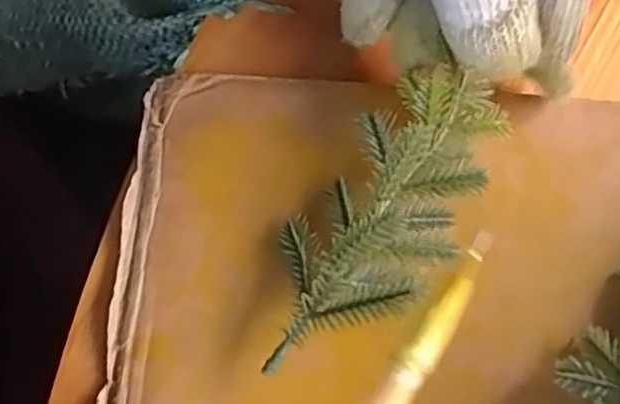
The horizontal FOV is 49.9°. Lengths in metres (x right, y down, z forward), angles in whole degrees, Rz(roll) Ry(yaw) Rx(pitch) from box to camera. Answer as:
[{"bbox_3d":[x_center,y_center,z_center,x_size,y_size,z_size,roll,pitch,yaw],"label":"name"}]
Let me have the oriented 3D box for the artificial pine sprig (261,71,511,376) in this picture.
[{"bbox_3d":[0.023,0.004,0.207,0.043,0.028,0.105,37,78,11],"label":"artificial pine sprig"}]

